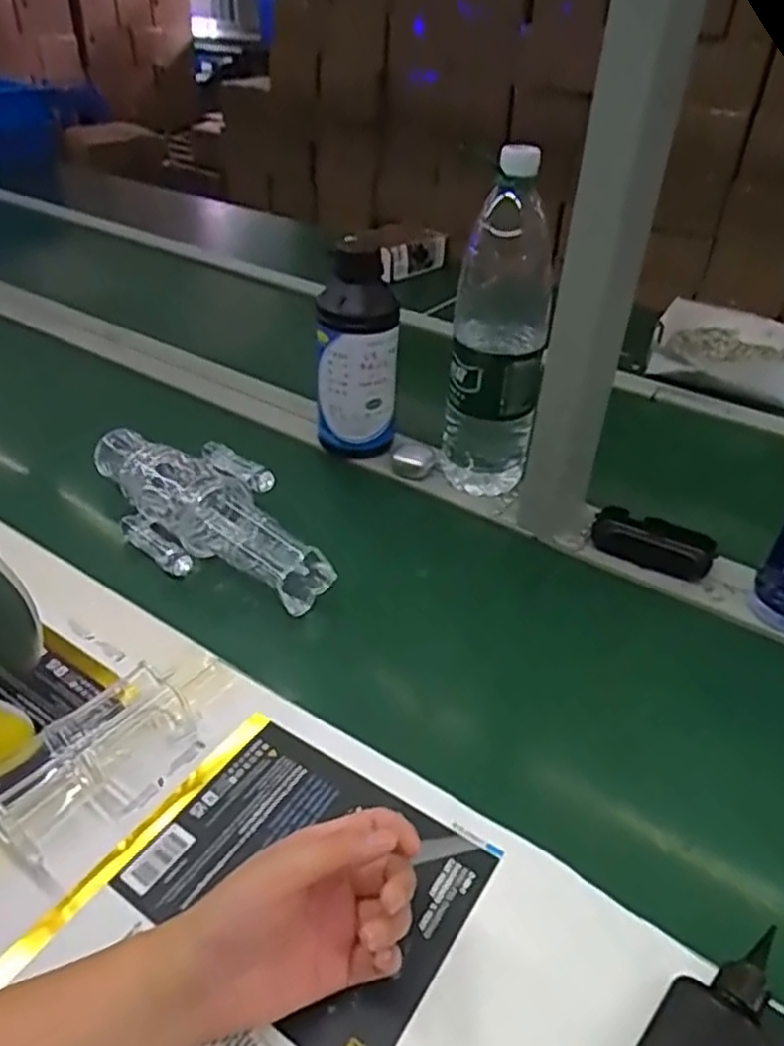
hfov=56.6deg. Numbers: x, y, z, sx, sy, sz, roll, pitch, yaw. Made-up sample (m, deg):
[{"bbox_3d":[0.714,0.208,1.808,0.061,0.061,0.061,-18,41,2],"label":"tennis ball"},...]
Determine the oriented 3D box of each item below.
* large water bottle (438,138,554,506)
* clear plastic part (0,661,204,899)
[{"bbox_3d":[0.102,-0.170,0.693,0.086,0.323,0.073,7,37,5],"label":"large water bottle"},{"bbox_3d":[-0.188,0.152,0.460,0.069,0.050,0.127,23,41,24],"label":"clear plastic part"}]

